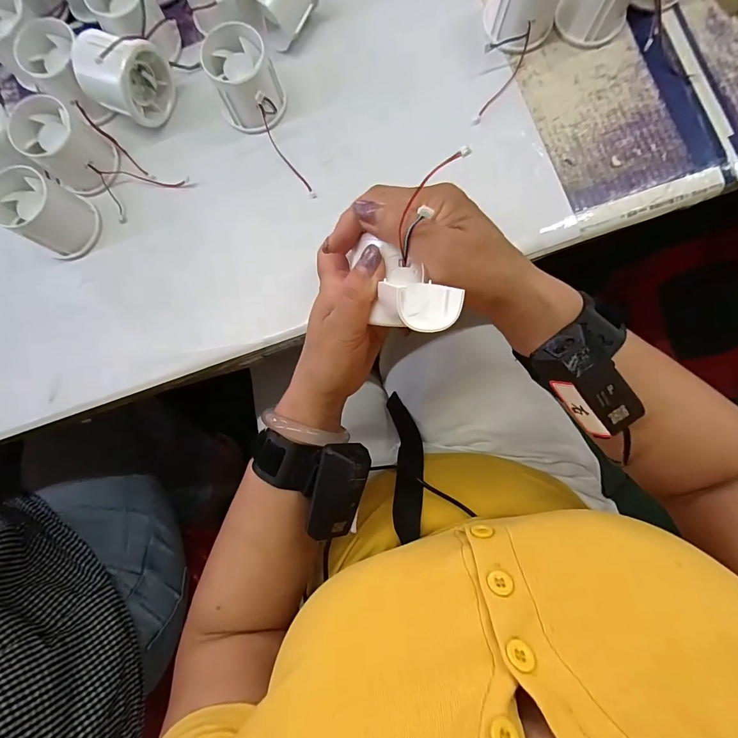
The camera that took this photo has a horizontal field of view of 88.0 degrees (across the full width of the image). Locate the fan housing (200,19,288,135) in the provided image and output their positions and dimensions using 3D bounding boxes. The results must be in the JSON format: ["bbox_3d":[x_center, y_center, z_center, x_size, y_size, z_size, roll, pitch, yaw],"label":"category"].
[{"bbox_3d":[-0.102,-0.236,0.318,0.056,0.045,0.065,-23,82,1],"label":"fan housing"}]

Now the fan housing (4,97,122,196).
[{"bbox_3d":[-0.252,-0.182,0.319,0.055,0.050,0.054,27,86,6],"label":"fan housing"}]

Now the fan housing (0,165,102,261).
[{"bbox_3d":[-0.269,-0.128,0.317,0.056,0.044,0.054,0,83,4],"label":"fan housing"}]

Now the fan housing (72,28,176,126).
[{"bbox_3d":[-0.203,-0.241,0.314,0.056,0.058,0.059,24,85,6],"label":"fan housing"}]

